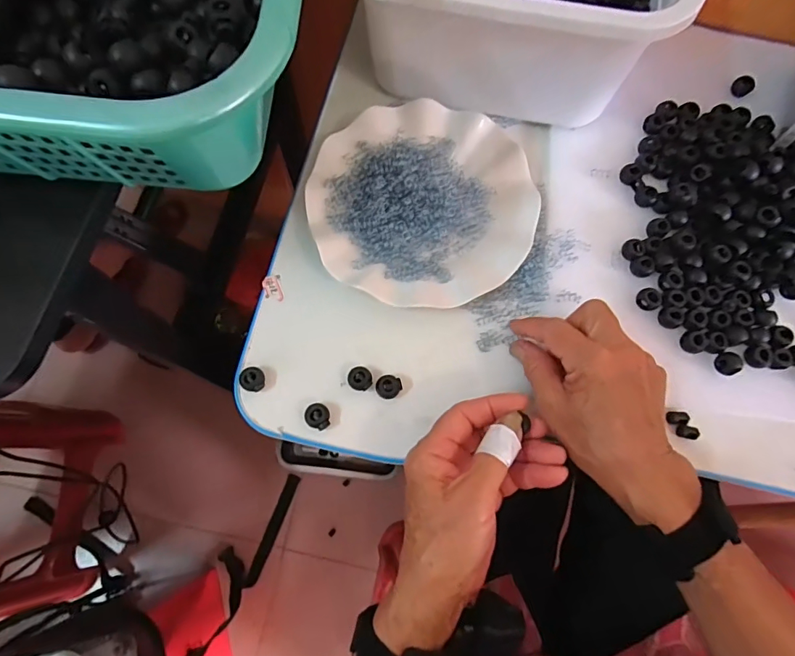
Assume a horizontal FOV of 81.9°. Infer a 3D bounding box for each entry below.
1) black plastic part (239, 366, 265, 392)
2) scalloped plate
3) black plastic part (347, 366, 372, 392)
[{"bbox_3d":[-0.107,0.038,0.341,0.018,0.011,0.017,1,74,-3],"label":"black plastic part"},{"bbox_3d":[0.021,-0.104,0.378,0.179,0.022,0.177,1,74,-3],"label":"scalloped plate"},{"bbox_3d":[-0.028,0.038,0.344,0.017,0.011,0.018,1,74,-3],"label":"black plastic part"}]

